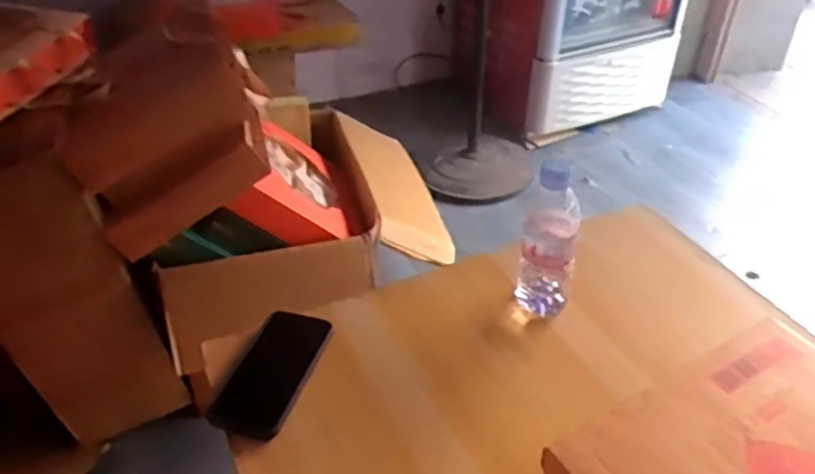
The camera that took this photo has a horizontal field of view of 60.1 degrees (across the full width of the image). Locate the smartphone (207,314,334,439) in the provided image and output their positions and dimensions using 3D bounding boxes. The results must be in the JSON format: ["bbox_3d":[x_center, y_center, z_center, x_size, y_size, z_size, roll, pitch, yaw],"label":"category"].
[{"bbox_3d":[-0.135,0.136,0.714,0.084,0.009,0.145,7,45,26],"label":"smartphone"}]

